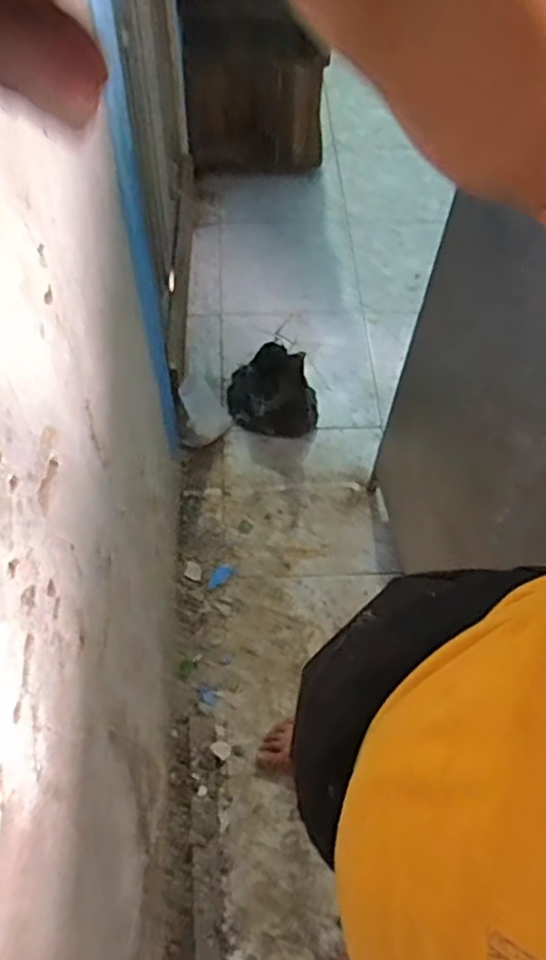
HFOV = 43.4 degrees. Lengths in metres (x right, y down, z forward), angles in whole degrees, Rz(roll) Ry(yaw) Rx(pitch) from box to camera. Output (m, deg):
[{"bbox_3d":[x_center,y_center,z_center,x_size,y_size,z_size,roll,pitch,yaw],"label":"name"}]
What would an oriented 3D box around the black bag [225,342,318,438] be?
[{"bbox_3d":[0.003,-0.223,1.683,0.222,0.119,0.184,7,57,1],"label":"black bag"}]

